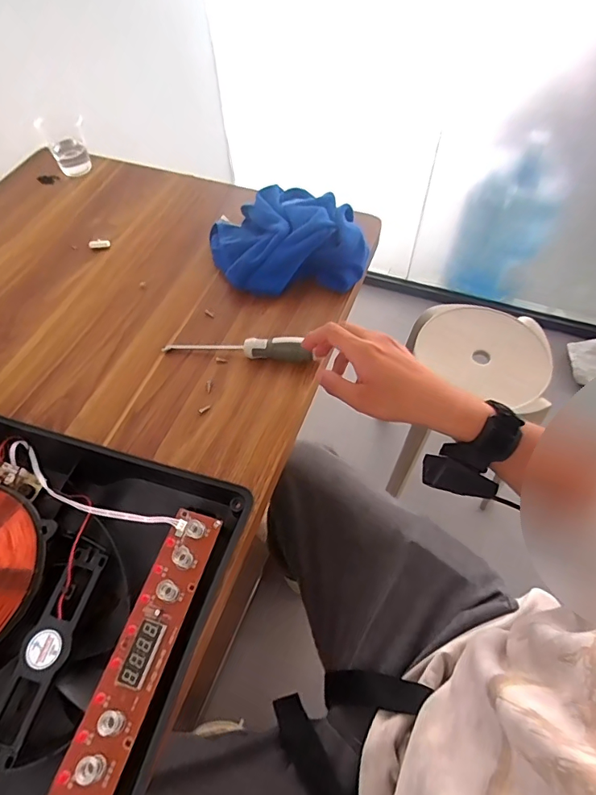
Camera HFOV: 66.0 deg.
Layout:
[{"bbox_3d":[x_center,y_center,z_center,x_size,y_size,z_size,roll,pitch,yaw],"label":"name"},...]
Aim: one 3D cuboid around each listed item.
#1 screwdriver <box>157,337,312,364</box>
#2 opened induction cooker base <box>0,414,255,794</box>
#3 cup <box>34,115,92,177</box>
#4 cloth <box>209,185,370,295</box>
[{"bbox_3d":[-0.069,-0.057,0.526,0.168,0.026,0.024,7,57,6],"label":"screwdriver"},{"bbox_3d":[-0.249,0.159,0.372,0.354,0.053,0.272,14,58,11],"label":"opened induction cooker base"},{"bbox_3d":[-0.378,-0.418,0.750,0.065,0.073,0.063,34,64,22],"label":"cup"},{"bbox_3d":[-0.018,-0.213,0.606,0.198,0.059,0.165,-7,57,-3],"label":"cloth"}]

